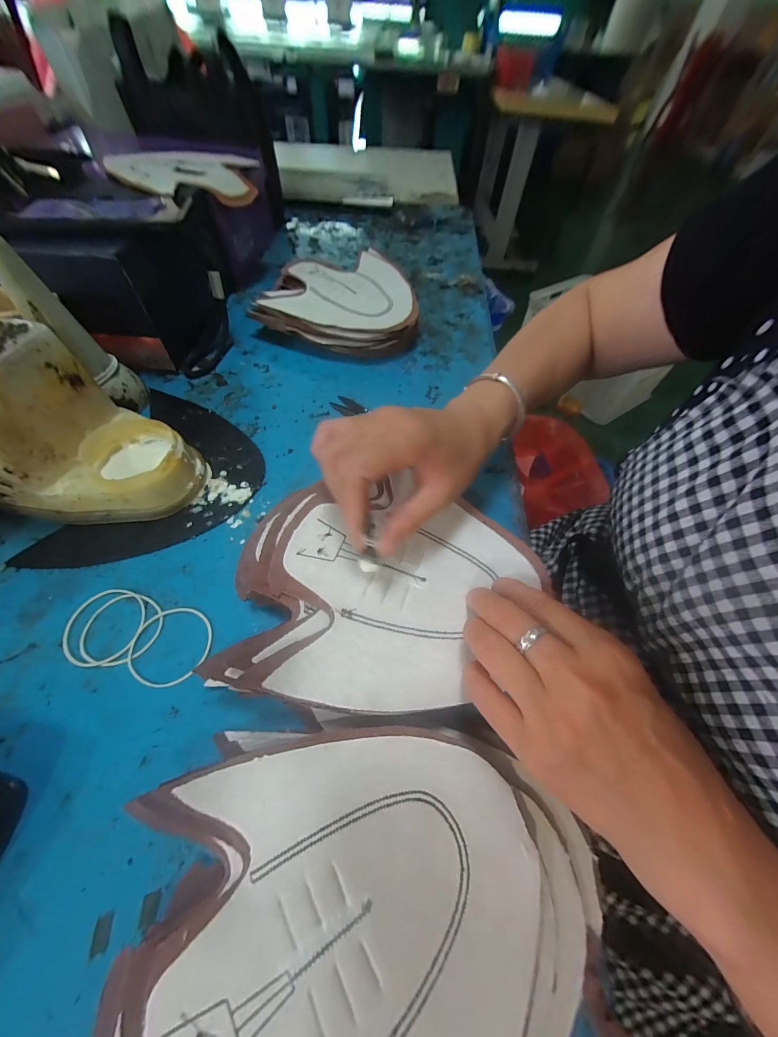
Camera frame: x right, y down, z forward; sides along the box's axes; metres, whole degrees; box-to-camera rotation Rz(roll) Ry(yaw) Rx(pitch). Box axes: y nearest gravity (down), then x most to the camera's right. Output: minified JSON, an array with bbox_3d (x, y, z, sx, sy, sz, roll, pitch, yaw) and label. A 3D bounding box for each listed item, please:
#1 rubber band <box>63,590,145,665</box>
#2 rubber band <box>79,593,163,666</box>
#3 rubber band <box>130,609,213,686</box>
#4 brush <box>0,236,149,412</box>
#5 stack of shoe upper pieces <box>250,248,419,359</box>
[{"bbox_3d":[-0.200,0.075,0.234,0.050,0.004,0.053,-3,58,-5],"label":"rubber band"},{"bbox_3d":[-0.188,0.077,0.233,0.050,0.004,0.049,1,58,-2],"label":"rubber band"},{"bbox_3d":[-0.151,0.087,0.229,0.052,0.004,0.051,1,58,-2],"label":"rubber band"},{"bbox_3d":[-0.272,-0.159,0.294,0.035,0.143,0.041,29,61,14],"label":"brush"},{"bbox_3d":[-0.060,-0.288,0.442,0.201,0.053,0.182,7,58,1],"label":"stack of shoe upper pieces"}]

